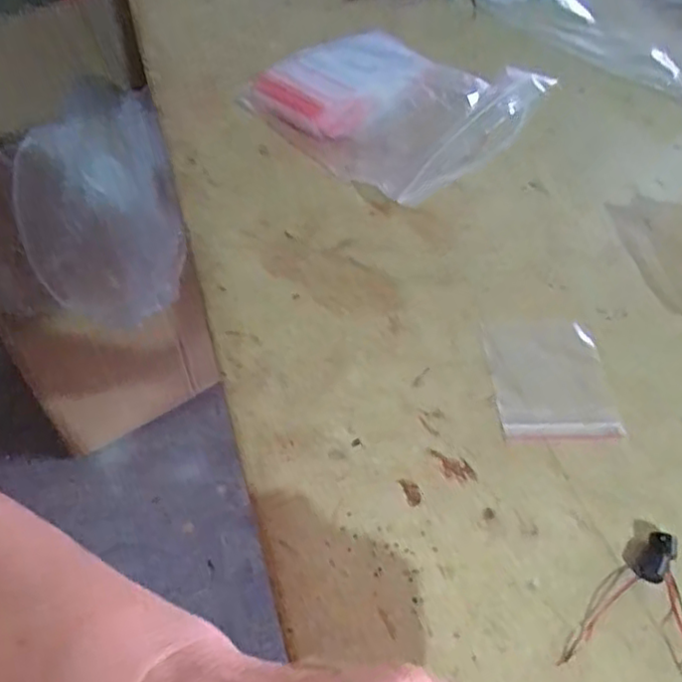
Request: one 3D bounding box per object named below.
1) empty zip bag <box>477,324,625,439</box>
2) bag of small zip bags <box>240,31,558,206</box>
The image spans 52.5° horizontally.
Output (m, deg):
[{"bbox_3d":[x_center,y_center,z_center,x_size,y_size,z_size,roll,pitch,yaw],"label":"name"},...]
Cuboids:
[{"bbox_3d":[0.113,0.019,0.375,0.062,0.005,0.078,-1,52,-2],"label":"empty zip bag"},{"bbox_3d":[0.040,-0.170,0.489,0.143,0.057,0.180,-33,60,-24],"label":"bag of small zip bags"}]

